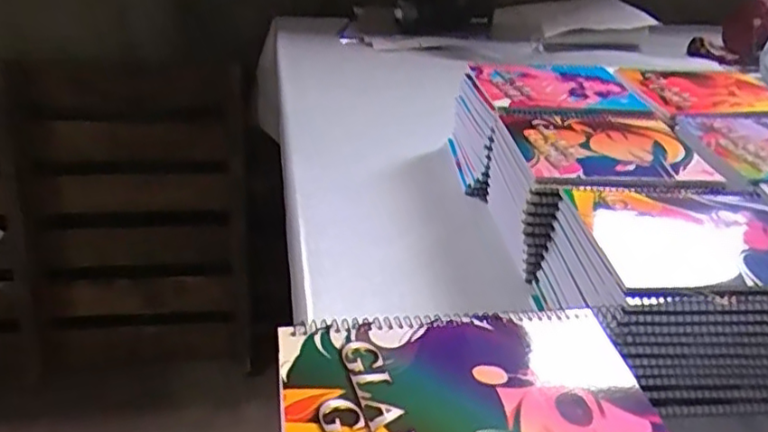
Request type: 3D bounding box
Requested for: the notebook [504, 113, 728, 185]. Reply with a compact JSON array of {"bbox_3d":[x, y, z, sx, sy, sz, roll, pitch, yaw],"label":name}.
[{"bbox_3d":[0.235,-0.080,0.687,0.197,0.009,0.161,1,32,-5],"label":"notebook"}]

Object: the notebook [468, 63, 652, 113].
[{"bbox_3d":[0.221,-0.165,0.824,0.210,0.012,0.160,-3,32,-12],"label":"notebook"}]

